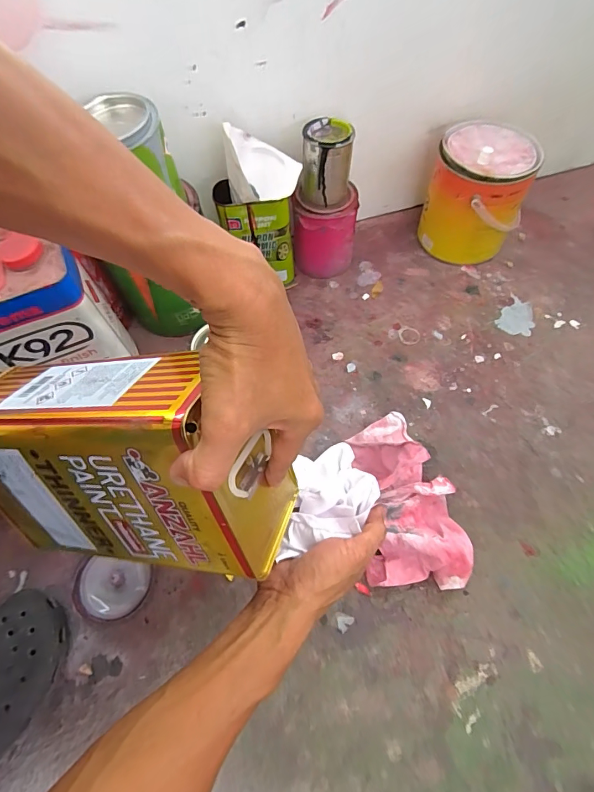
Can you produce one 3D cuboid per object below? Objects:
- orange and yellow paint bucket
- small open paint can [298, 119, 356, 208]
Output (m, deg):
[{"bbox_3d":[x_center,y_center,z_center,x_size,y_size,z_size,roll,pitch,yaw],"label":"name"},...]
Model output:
[{"bbox_3d":[0.306,-0.346,0.715,0.147,0.169,0.151,-1,63,1],"label":"orange and yellow paint bucket"},{"bbox_3d":[0.045,-0.351,0.623,0.071,0.102,0.068,-1,62,3],"label":"small open paint can"}]

